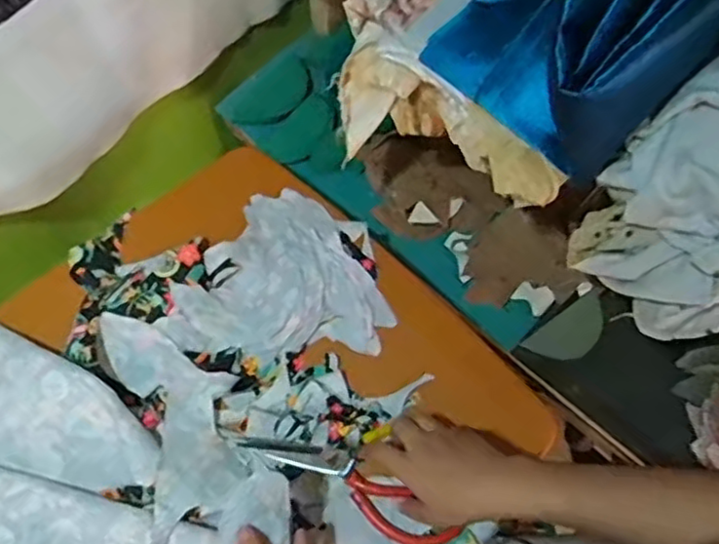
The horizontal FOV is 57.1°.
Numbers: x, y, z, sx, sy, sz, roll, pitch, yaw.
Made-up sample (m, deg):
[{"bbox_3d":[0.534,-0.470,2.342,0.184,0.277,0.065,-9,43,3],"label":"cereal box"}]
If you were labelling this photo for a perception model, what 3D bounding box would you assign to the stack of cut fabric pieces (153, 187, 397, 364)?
[{"bbox_3d":[-0.085,-0.004,0.683,0.212,0.017,0.184,-5,65,-3],"label":"stack of cut fabric pieces"}]

